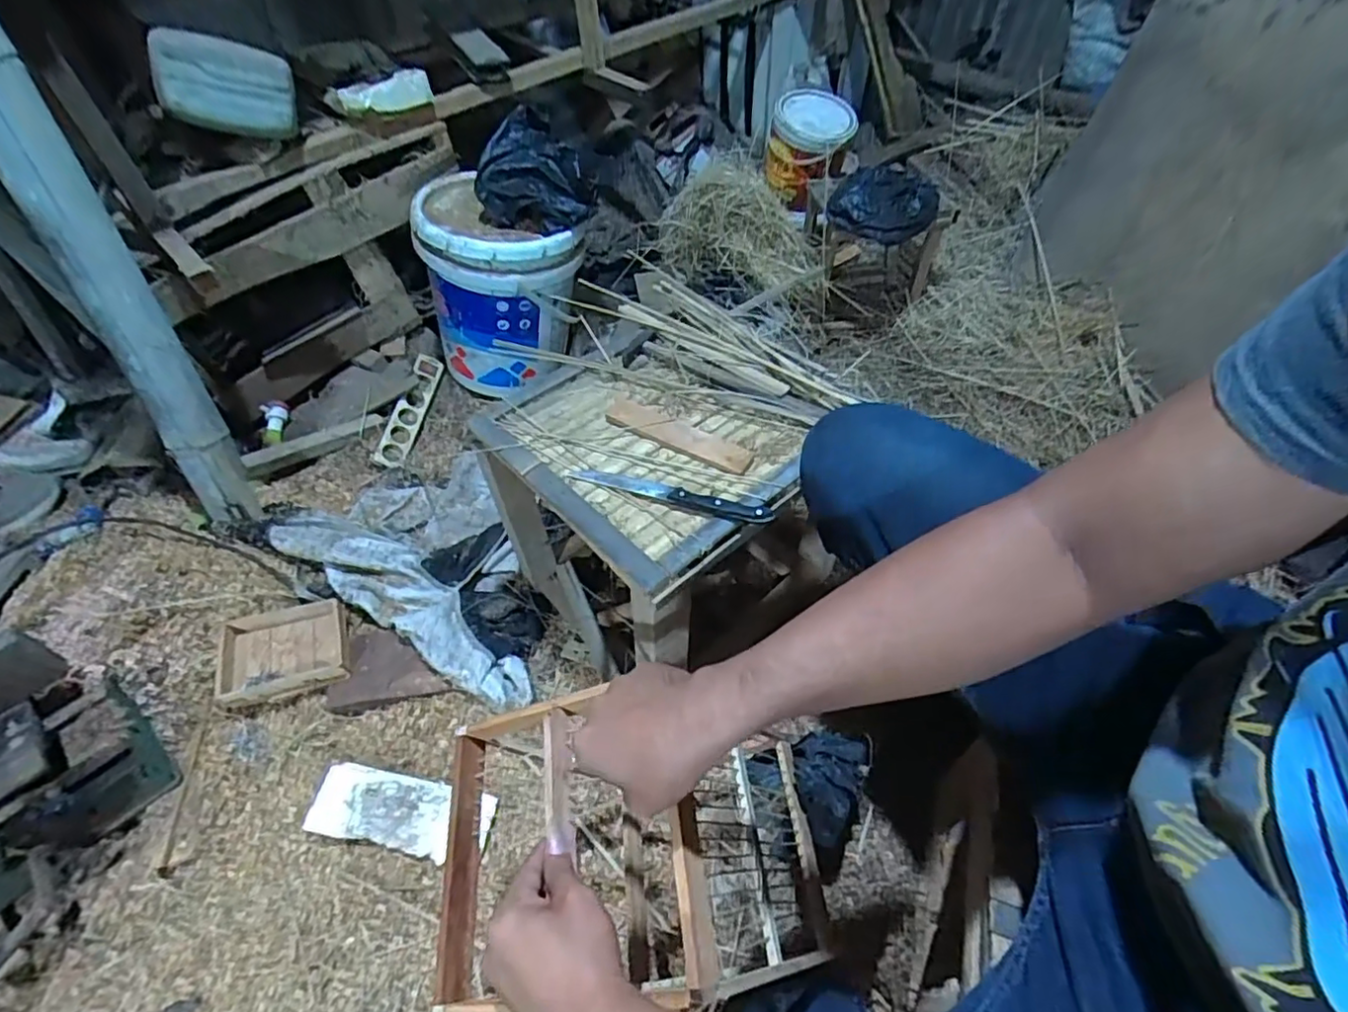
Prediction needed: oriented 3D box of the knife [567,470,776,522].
[{"bbox_3d":[-0.006,-0.016,0.660,0.224,0.018,0.026,13,55,14],"label":"knife"}]

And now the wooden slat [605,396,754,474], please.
[{"bbox_3d":[0.001,-0.089,0.725,0.196,0.009,0.048,25,58,21],"label":"wooden slat"}]

